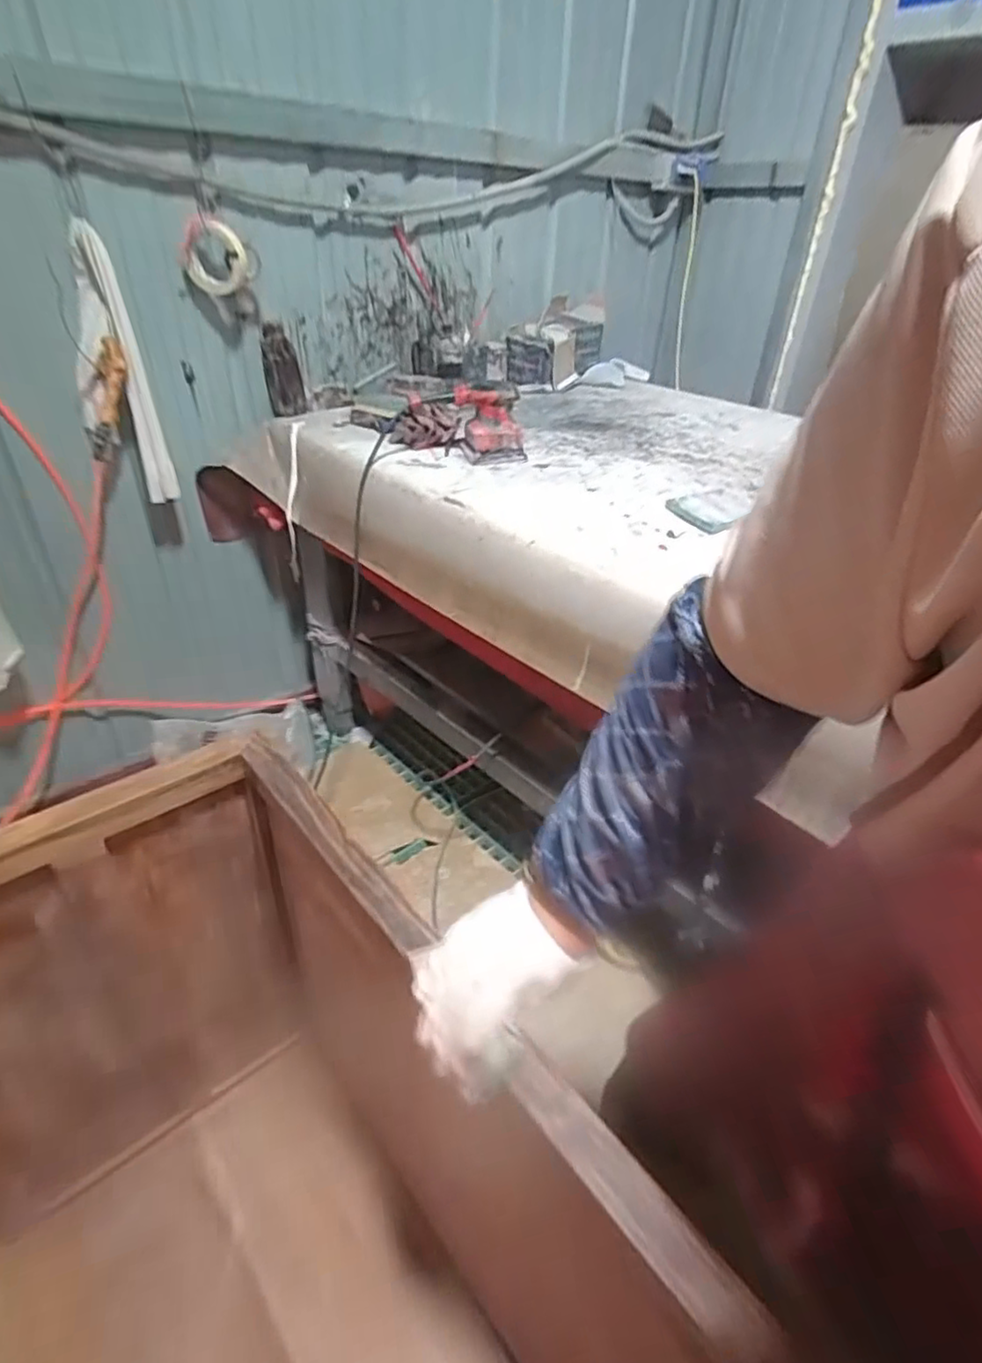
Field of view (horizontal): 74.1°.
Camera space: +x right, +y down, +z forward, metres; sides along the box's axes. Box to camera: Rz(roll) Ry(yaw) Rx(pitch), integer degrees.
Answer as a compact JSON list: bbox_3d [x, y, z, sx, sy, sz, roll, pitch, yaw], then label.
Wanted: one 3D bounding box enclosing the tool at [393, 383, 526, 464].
[{"bbox_3d":[-0.057,-0.473,1.191,0.242,0.114,0.110,15,37,18],"label":"tool"}]

